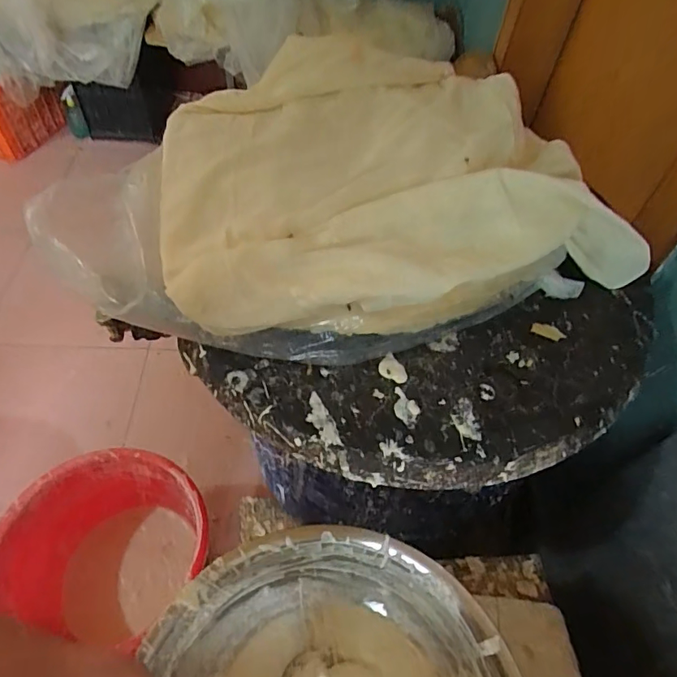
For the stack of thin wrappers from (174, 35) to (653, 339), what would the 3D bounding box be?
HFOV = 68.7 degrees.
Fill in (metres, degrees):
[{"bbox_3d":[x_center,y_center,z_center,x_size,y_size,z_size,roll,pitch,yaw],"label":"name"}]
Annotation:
[{"bbox_3d":[0.066,-0.212,0.629,0.539,0.115,0.453,-9,55,-10],"label":"stack of thin wrappers"}]

